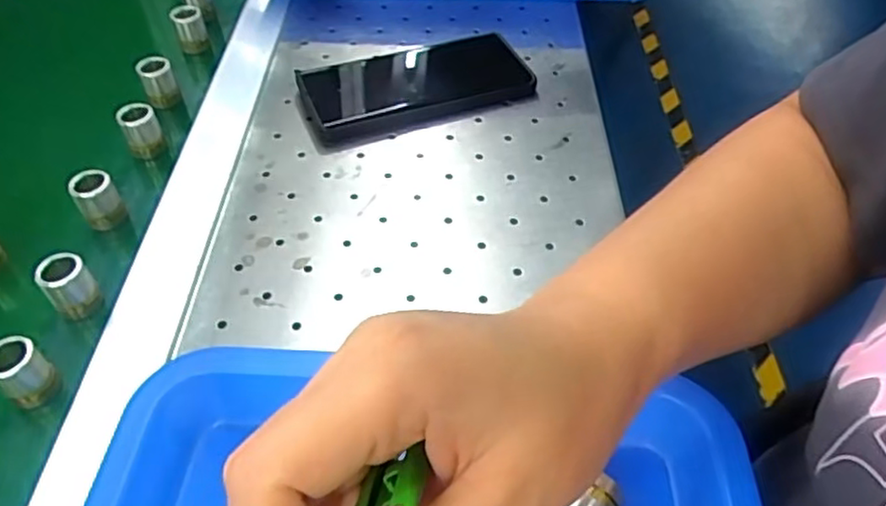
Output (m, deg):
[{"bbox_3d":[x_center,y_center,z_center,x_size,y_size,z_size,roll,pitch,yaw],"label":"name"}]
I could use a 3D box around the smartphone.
[{"bbox_3d":[-0.019,-0.129,0.497,0.163,0.013,0.083,-15,50,-13],"label":"smartphone"}]

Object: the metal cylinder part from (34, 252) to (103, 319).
[{"bbox_3d":[-0.203,0.018,0.364,0.019,0.033,0.023,36,58,28],"label":"metal cylinder part"}]

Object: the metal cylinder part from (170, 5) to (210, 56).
[{"bbox_3d":[-0.207,-0.184,0.548,0.022,0.033,0.020,-19,51,-16],"label":"metal cylinder part"}]

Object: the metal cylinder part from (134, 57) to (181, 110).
[{"bbox_3d":[-0.210,-0.126,0.494,0.023,0.031,0.022,-24,52,-19],"label":"metal cylinder part"}]

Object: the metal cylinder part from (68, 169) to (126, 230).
[{"bbox_3d":[-0.211,-0.033,0.409,0.023,0.032,0.018,-33,56,-26],"label":"metal cylinder part"}]

